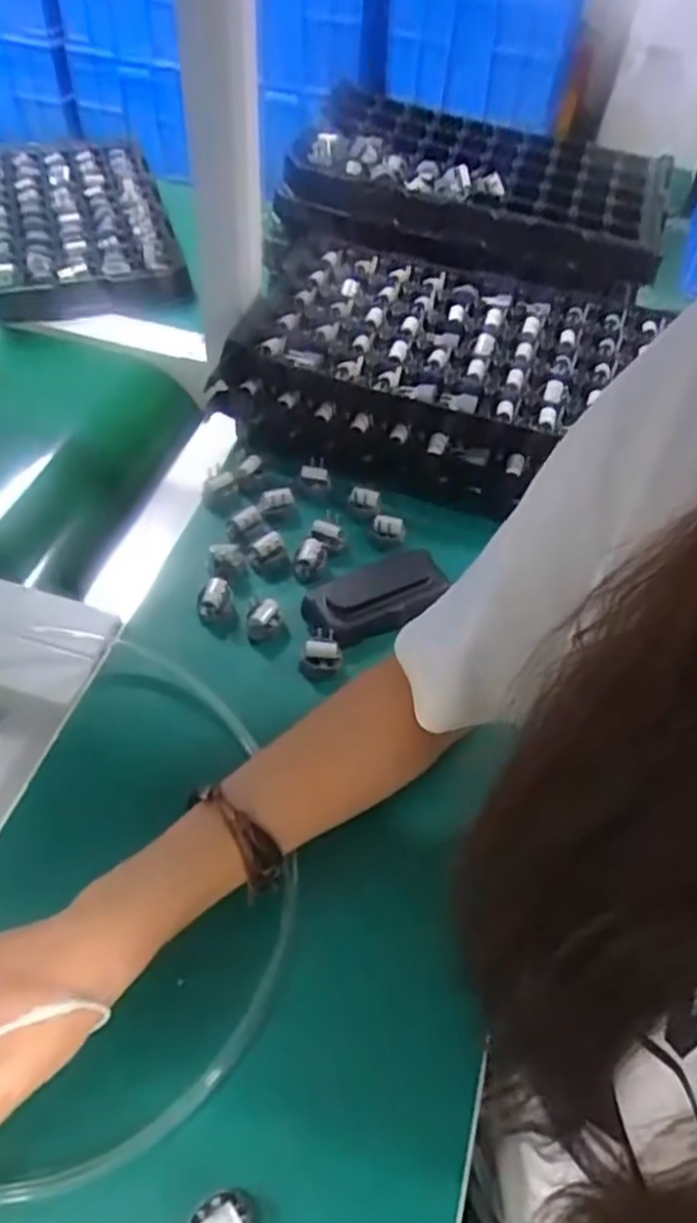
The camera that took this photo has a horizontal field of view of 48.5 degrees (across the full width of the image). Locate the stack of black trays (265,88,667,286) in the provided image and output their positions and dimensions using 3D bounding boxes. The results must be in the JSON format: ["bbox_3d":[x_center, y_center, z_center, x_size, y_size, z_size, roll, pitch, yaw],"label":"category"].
[{"bbox_3d":[0.133,-0.431,0.772,0.360,0.055,0.247,11,51,4],"label":"stack of black trays"}]

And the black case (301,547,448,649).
[{"bbox_3d":[0.022,-0.011,0.557,0.098,0.021,0.048,-22,56,-21],"label":"black case"}]

